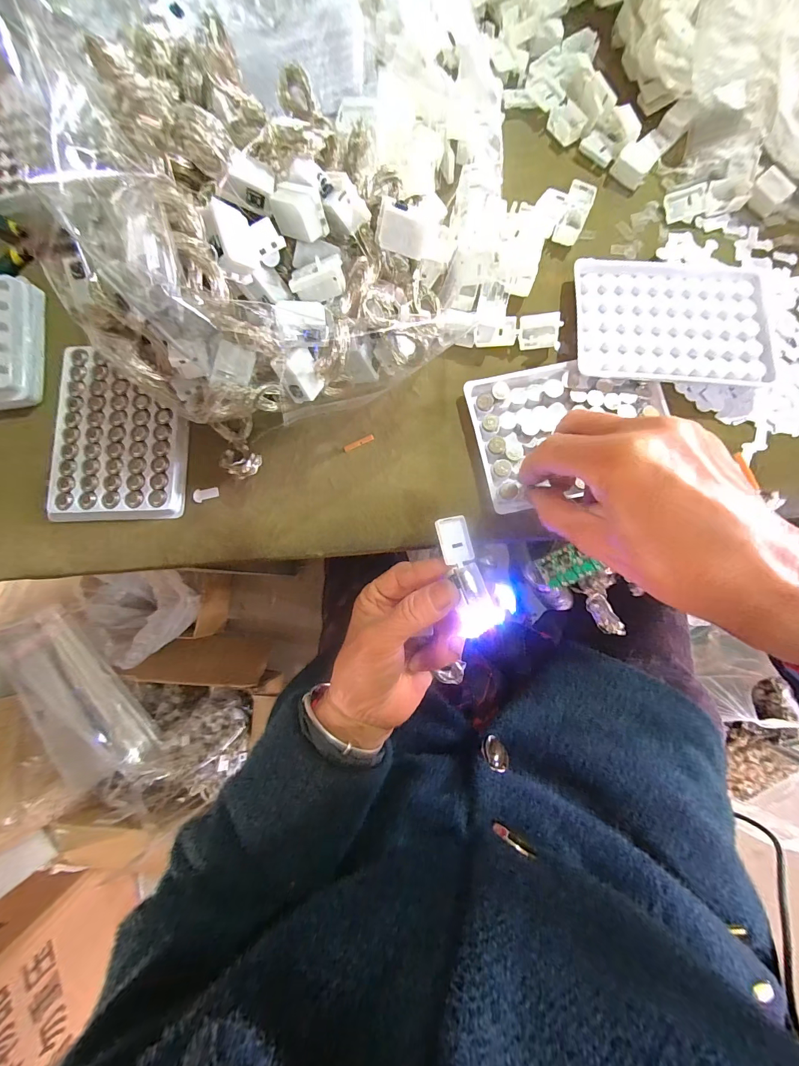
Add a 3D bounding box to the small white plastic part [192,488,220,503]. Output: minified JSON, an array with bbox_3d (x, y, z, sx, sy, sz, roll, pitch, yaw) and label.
[{"bbox_3d":[-0.134,-0.027,0.258,0.018,0.004,0.008,-13,84,0],"label":"small white plastic part"}]

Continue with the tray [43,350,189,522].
[{"bbox_3d":[-0.197,-0.070,0.263,0.092,0.009,0.123,-2,83,1],"label":"tray"}]

